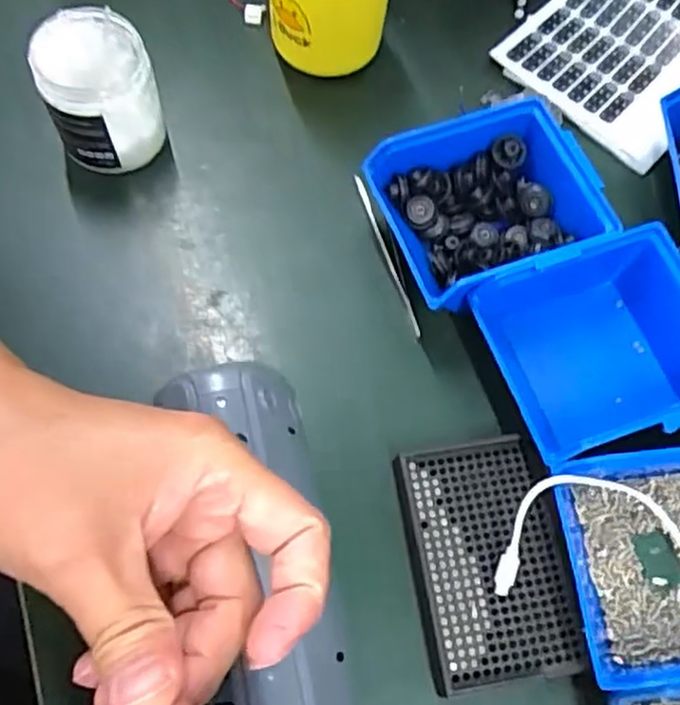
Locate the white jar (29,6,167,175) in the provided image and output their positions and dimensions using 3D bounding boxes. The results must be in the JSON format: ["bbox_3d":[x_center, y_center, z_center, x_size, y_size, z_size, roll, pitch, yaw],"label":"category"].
[{"bbox_3d":[-0.163,-0.176,0.484,0.068,0.095,0.073,1,68,-3],"label":"white jar"}]

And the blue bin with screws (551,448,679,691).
[{"bbox_3d":[0.195,0.116,0.386,0.135,0.054,0.116,-5,69,-6],"label":"blue bin with screws"}]

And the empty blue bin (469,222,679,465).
[{"bbox_3d":[0.163,-0.003,0.442,0.137,0.077,0.128,-17,72,-10],"label":"empty blue bin"}]

